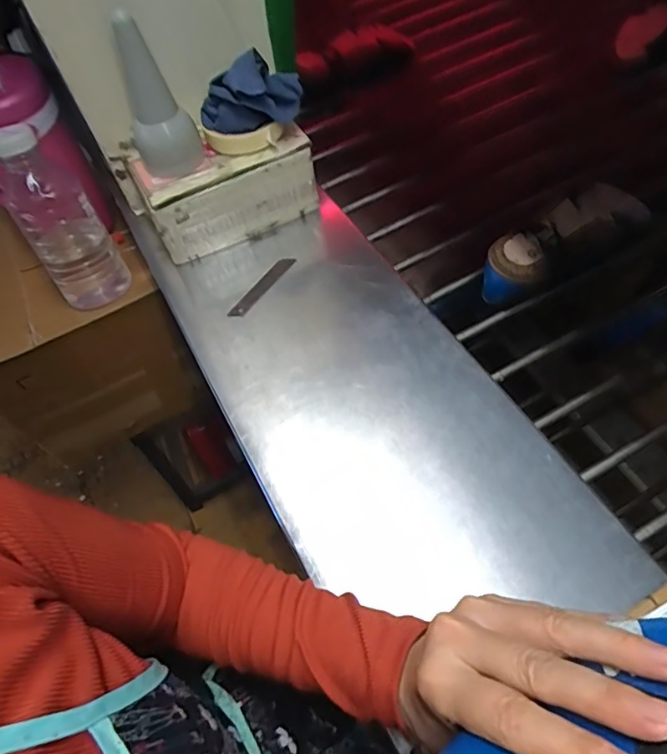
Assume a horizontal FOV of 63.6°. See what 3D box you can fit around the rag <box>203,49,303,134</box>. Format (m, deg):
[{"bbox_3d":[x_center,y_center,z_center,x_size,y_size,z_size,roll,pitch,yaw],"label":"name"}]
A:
[{"bbox_3d":[-0.088,-0.301,0.569,0.096,0.059,0.065,-35,59,-16],"label":"rag"}]

